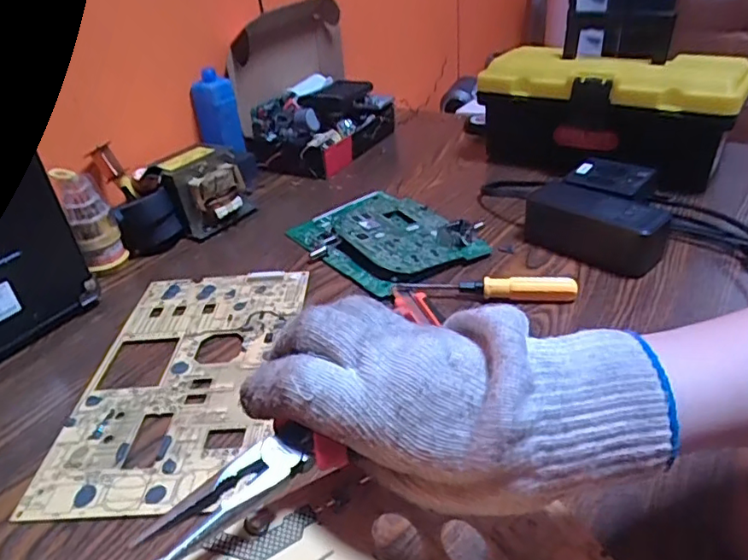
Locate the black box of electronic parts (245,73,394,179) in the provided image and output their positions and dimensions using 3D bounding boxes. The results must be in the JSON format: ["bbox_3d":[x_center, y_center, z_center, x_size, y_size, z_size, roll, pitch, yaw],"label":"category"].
[{"bbox_3d":[-0.077,-0.224,0.828,0.170,0.078,0.195,14,38,27],"label":"black box of electronic parts"}]

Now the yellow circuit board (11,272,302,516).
[{"bbox_3d":[-0.155,0.075,0.478,0.162,0.004,0.270,-4,34,4],"label":"yellow circuit board"}]

